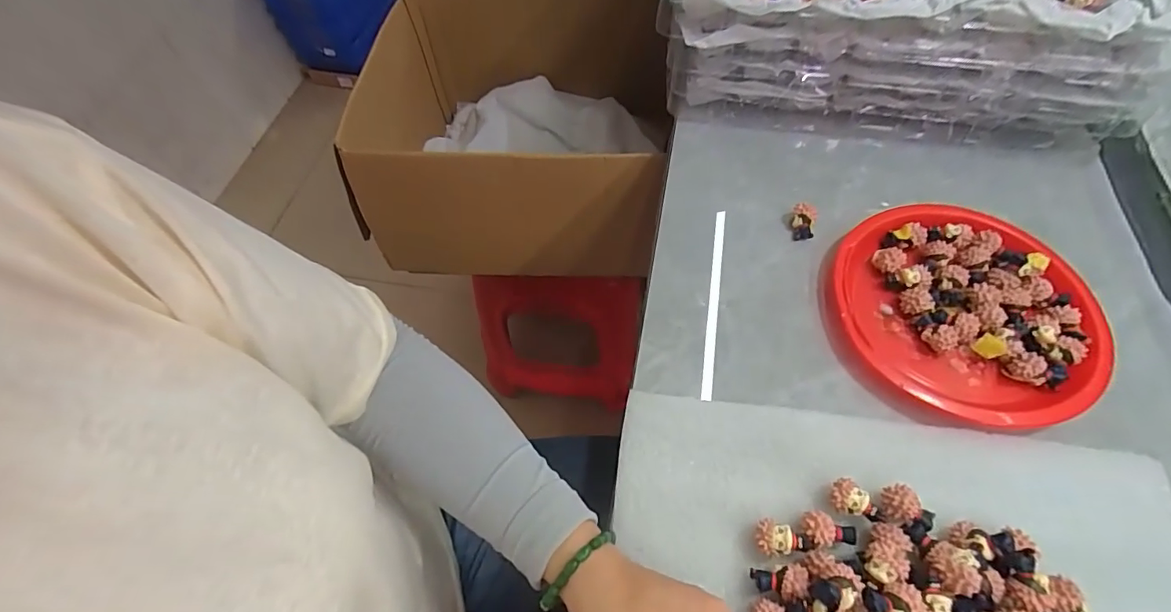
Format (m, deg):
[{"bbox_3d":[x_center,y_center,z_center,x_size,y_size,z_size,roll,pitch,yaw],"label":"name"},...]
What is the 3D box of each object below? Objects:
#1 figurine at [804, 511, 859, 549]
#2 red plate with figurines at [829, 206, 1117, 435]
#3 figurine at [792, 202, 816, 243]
[{"bbox_3d":[0.144,0.135,0.299,0.031,0.017,0.019,-3,59,0],"label":"figurine"},{"bbox_3d":[0.283,0.000,0.376,0.176,0.021,0.183,-1,59,1],"label":"red plate with figurines"},{"bbox_3d":[0.181,-0.070,0.412,0.017,0.020,0.024,1,59,2],"label":"figurine"}]

